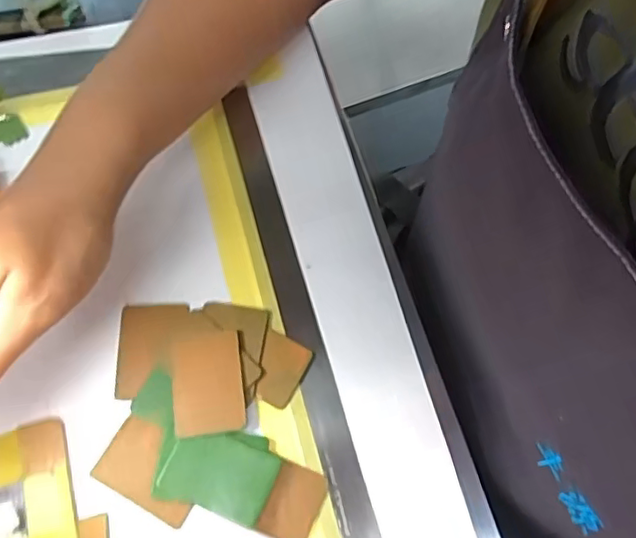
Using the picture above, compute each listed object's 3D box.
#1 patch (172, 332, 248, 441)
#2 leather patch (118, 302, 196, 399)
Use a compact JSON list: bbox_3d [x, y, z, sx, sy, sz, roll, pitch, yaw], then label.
[{"bbox_3d":[-0.056,0.058,0.294,0.035,0.004,0.050,-7,67,-8],"label":"patch"},{"bbox_3d":[-0.087,0.041,0.304,0.037,0.008,0.048,-2,66,-3],"label":"leather patch"}]

